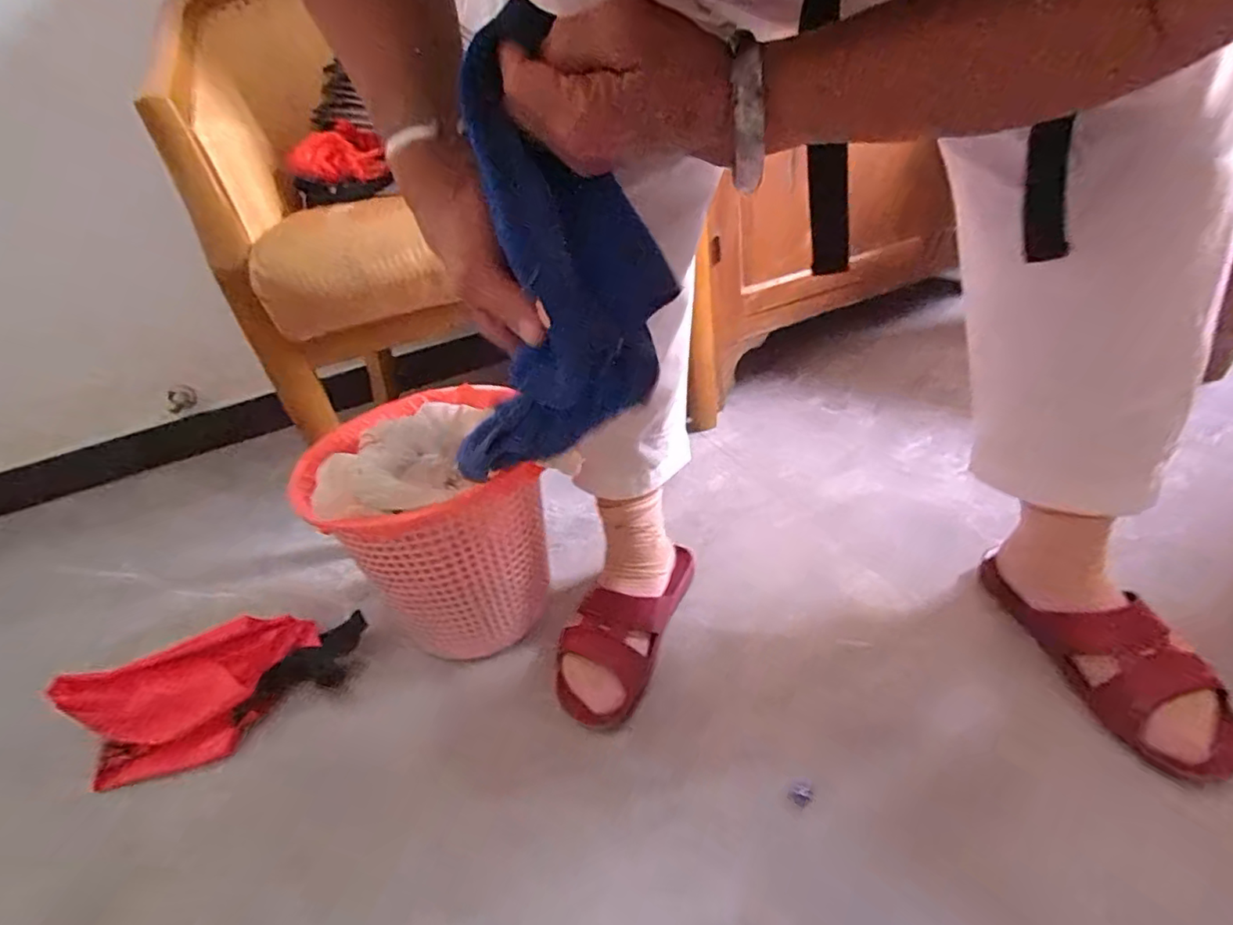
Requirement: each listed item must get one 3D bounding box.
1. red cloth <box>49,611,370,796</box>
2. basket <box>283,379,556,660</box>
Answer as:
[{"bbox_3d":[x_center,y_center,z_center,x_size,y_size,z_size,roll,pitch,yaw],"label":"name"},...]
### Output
[{"bbox_3d":[-0.426,0.233,0.638,0.268,0.078,0.136,-30,38,-33],"label":"red cloth"},{"bbox_3d":[-0.204,0.077,0.653,0.207,0.263,0.238,-18,33,-17],"label":"basket"}]

